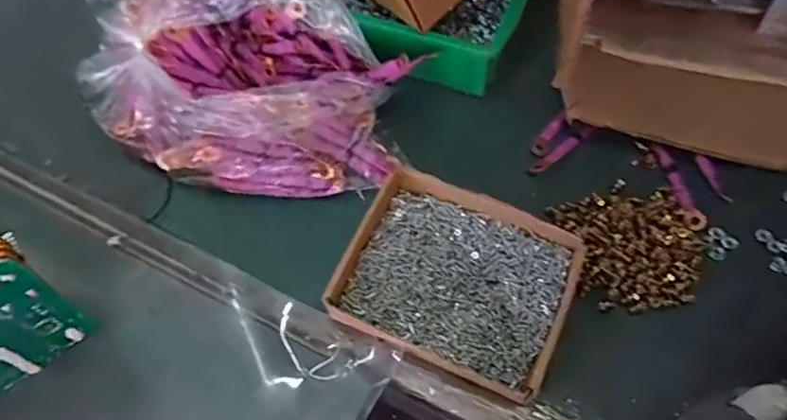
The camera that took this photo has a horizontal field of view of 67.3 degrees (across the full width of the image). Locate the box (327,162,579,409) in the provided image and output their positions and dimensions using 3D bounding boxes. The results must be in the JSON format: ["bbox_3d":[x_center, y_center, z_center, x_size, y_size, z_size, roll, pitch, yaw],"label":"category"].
[{"bbox_3d":[0.053,0.054,0.491,0.178,0.039,0.145,21,63,15],"label":"box"}]

